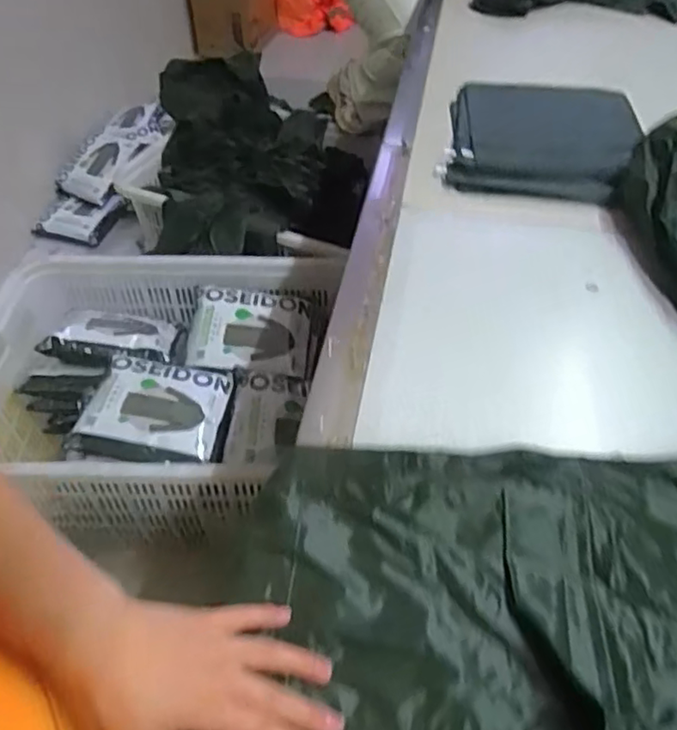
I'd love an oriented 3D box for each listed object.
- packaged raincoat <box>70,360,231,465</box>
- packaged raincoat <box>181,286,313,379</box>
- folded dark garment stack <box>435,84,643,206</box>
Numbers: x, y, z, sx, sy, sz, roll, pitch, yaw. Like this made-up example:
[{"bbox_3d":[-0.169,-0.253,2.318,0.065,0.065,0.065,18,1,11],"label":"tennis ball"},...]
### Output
[{"bbox_3d":[-0.354,0.080,1.203,0.246,0.051,0.218,6,46,4],"label":"packaged raincoat"},{"bbox_3d":[-0.200,-0.079,1.364,0.267,0.055,0.221,1,45,0],"label":"packaged raincoat"},{"bbox_3d":[0.310,-0.367,0.937,0.278,0.053,0.347,10,46,8],"label":"folded dark garment stack"}]

